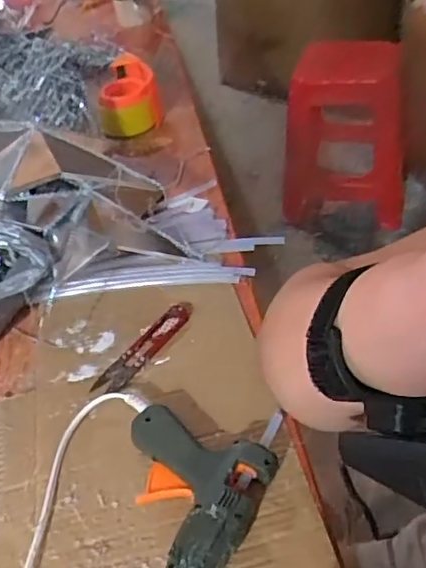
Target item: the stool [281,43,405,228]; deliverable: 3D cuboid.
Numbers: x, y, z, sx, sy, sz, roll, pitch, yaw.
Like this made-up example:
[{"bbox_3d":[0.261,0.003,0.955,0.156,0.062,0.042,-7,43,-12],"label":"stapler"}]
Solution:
[{"bbox_3d":[0.399,-0.454,1.758,0.294,0.562,0.354,-13,41,-3],"label":"stool"}]

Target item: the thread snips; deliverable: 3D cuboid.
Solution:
[{"bbox_3d":[-0.062,0.058,0.536,0.026,0.012,0.113,24,51,33],"label":"thread snips"}]

